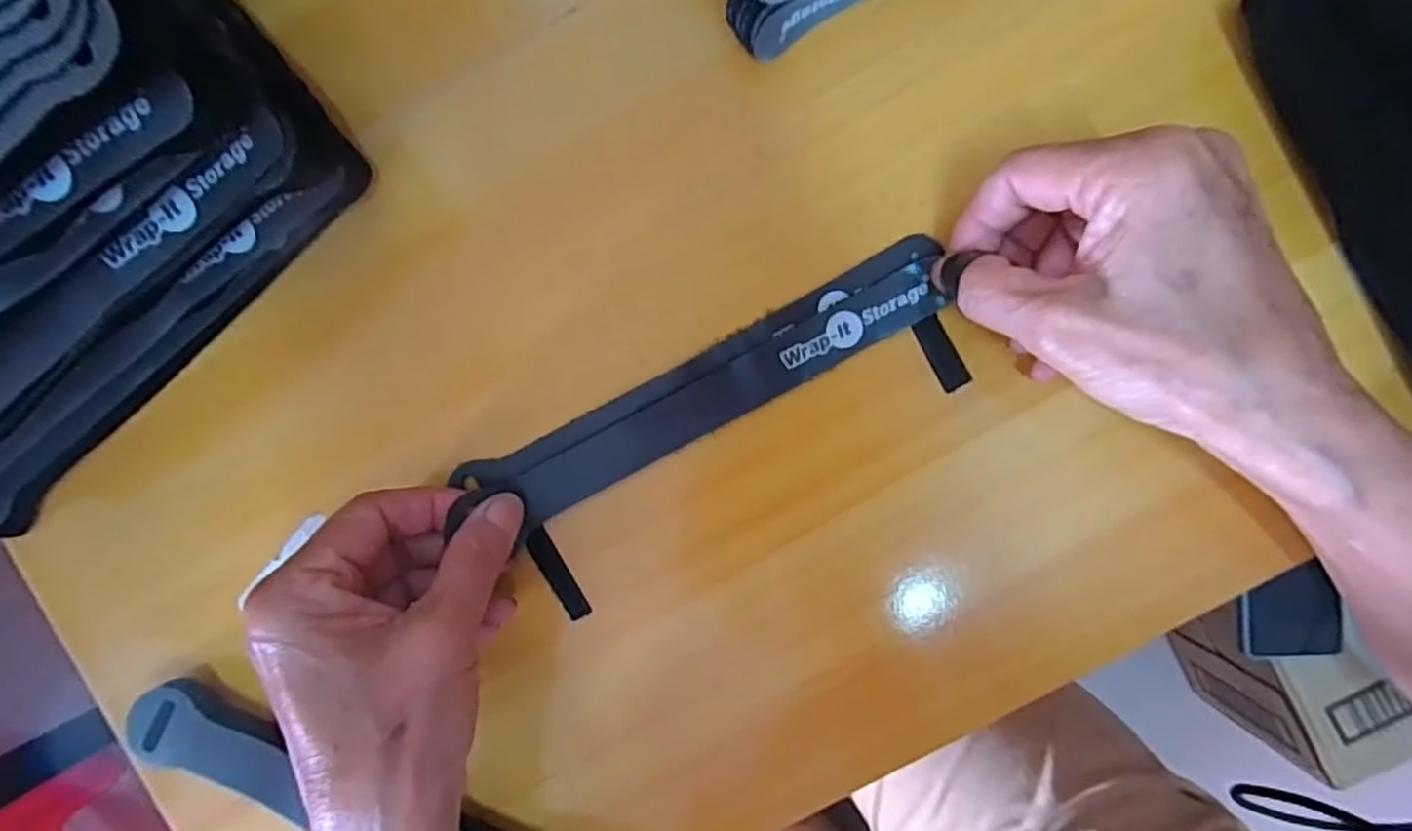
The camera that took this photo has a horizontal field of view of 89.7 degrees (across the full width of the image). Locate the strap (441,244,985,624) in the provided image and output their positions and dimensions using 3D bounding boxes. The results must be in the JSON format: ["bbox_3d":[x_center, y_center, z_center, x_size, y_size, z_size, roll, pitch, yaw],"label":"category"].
[{"bbox_3d":[0.006,0.005,0.251,0.187,0.016,0.058,-28,92,4],"label":"strap"}]

